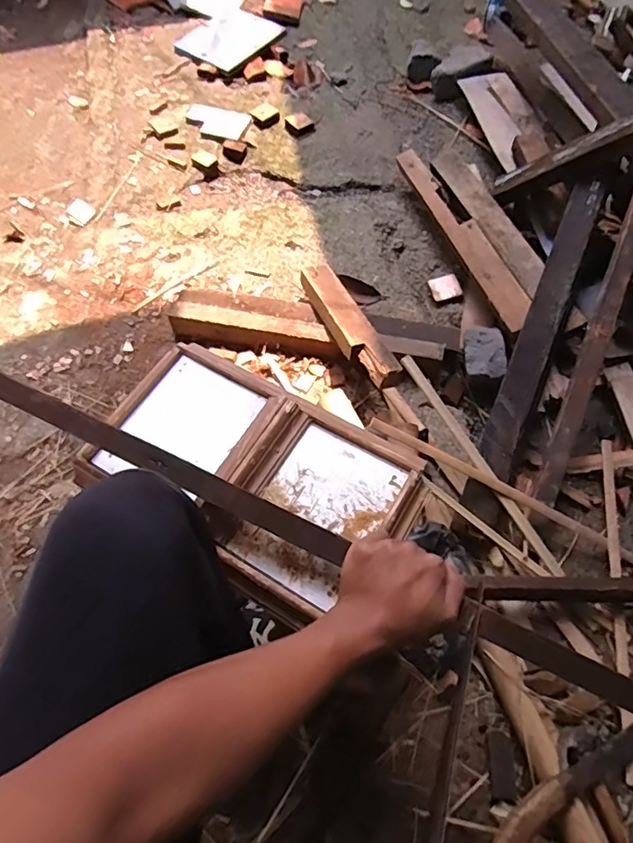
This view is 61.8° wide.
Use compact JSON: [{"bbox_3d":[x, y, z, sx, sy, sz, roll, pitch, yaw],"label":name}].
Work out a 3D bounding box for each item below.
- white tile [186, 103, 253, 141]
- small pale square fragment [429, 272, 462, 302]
[{"bbox_3d":[-0.276,-0.829,1.454,0.201,0.005,0.124,23,65,14],"label":"white tile"},{"bbox_3d":[0.271,-0.283,1.119,0.062,0.020,0.063,-17,62,-7],"label":"small pale square fragment"}]

